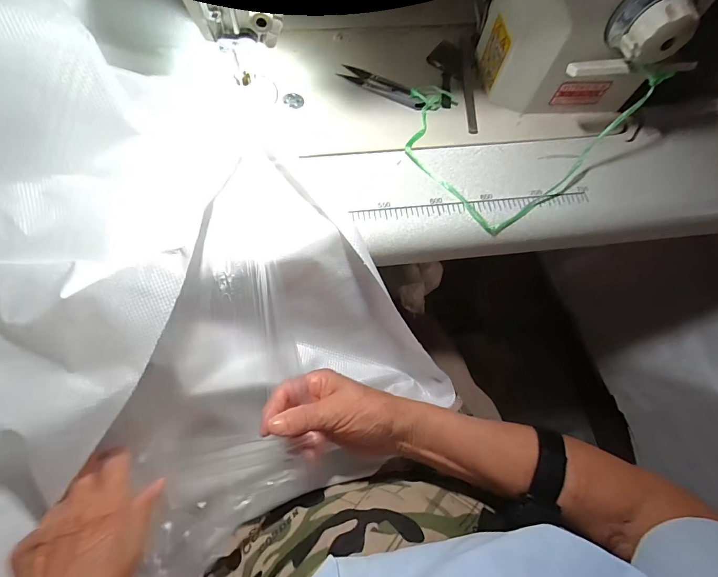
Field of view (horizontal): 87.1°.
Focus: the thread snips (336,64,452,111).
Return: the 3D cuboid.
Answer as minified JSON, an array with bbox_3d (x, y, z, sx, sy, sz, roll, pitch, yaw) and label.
[{"bbox_3d":[0.037,-0.212,0.403,0.122,0.006,0.028,21,68,5],"label":"thread snips"}]

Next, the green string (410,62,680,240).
[{"bbox_3d":[0.145,-0.173,0.357,0.185,0.076,0.166,-35,74,-16],"label":"green string"}]

